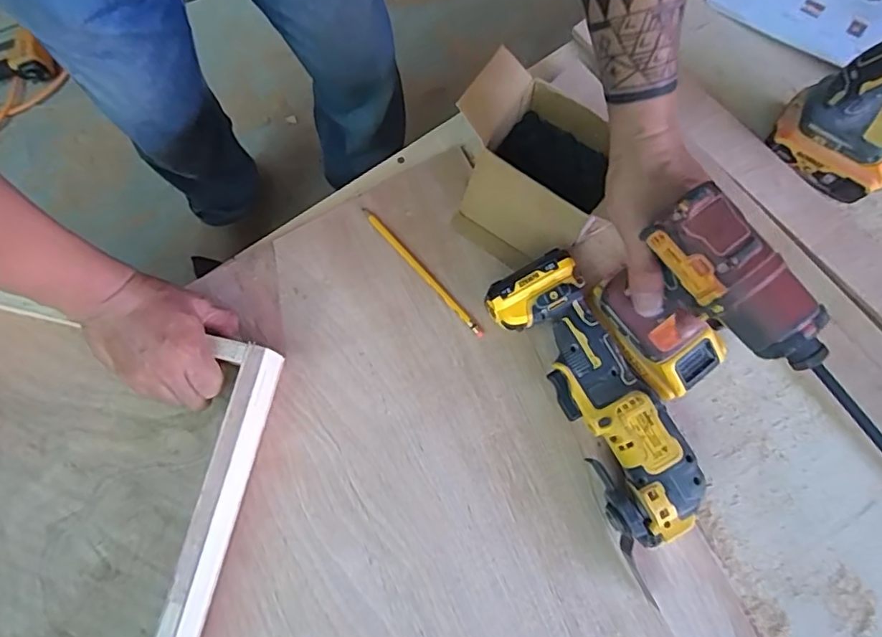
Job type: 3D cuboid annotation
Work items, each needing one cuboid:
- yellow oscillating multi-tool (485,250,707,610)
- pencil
[{"bbox_3d":[0.142,0.079,0.501,0.086,0.065,0.274,-27,78,-5],"label":"yellow oscillating multi-tool"},{"bbox_3d":[-0.020,-0.049,0.562,0.009,0.004,0.179,-41,79,-8],"label":"pencil"}]

